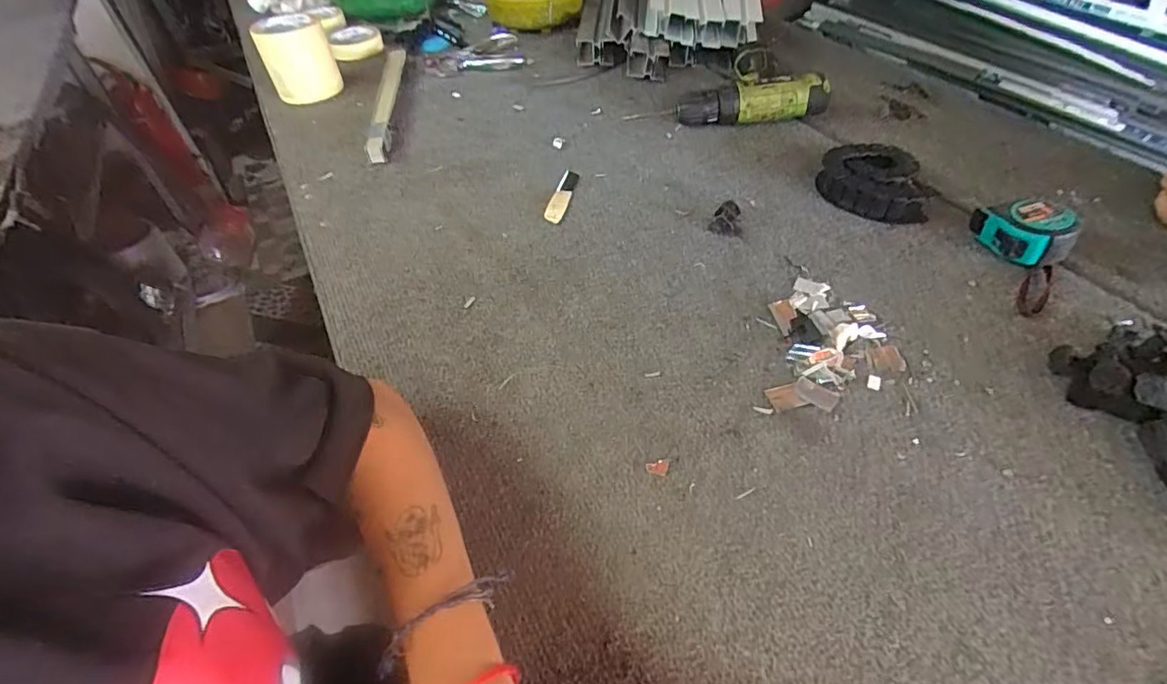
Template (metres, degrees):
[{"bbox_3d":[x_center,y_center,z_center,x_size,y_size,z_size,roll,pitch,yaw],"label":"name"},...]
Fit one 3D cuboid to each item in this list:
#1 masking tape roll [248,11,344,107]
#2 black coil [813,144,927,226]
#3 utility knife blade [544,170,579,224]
[{"bbox_3d":[-0.382,-0.380,0.717,0.086,0.088,0.086,-23,51,-17],"label":"masking tape roll"},{"bbox_3d":[0.298,-0.164,0.553,0.084,0.037,0.094,-2,48,1],"label":"black coil"},{"bbox_3d":[-0.023,-0.161,0.583,0.019,0.008,0.091,7,48,9],"label":"utility knife blade"}]

